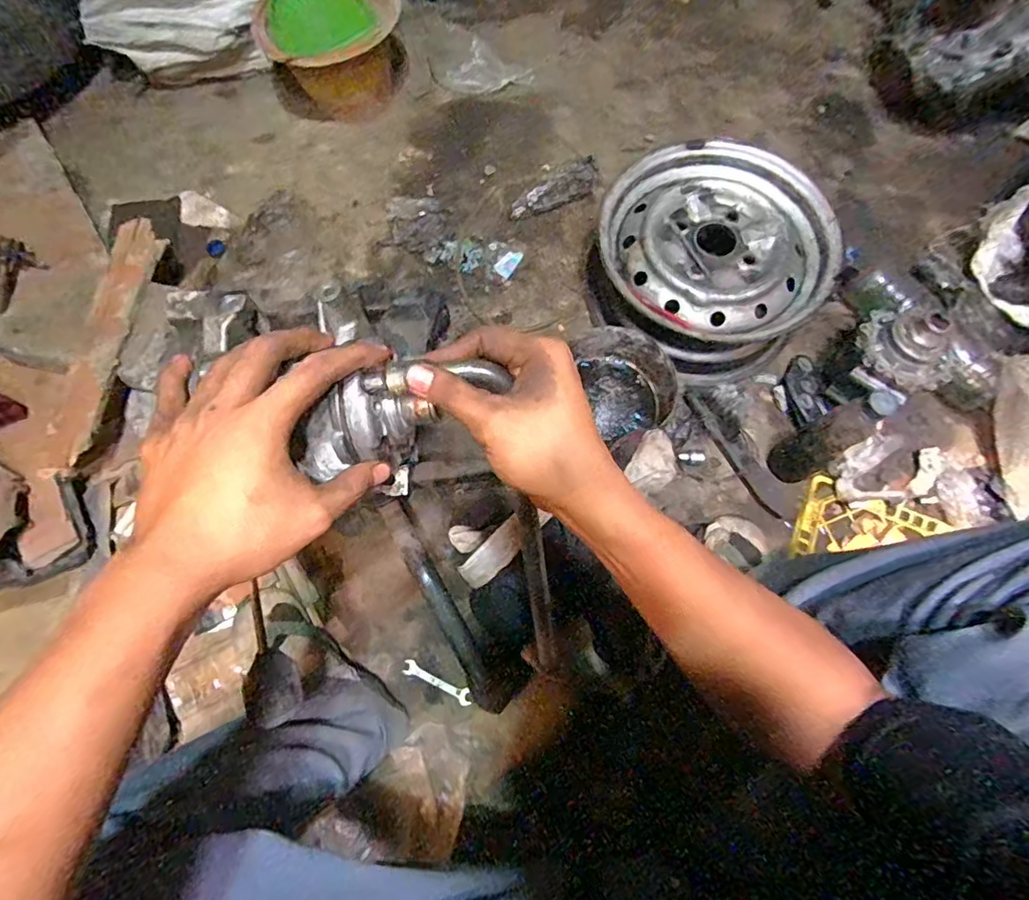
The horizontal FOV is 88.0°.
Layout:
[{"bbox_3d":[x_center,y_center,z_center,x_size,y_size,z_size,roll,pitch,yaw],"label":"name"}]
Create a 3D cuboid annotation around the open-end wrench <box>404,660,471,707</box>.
[{"bbox_3d":[-0.107,0.325,0.745,0.106,0.008,0.022,24,73,10],"label":"open-end wrench"}]

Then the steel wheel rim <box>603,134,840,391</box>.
[{"bbox_3d":[0.305,-0.296,0.859,0.328,0.153,0.341,0,72,1],"label":"steel wheel rim"}]

